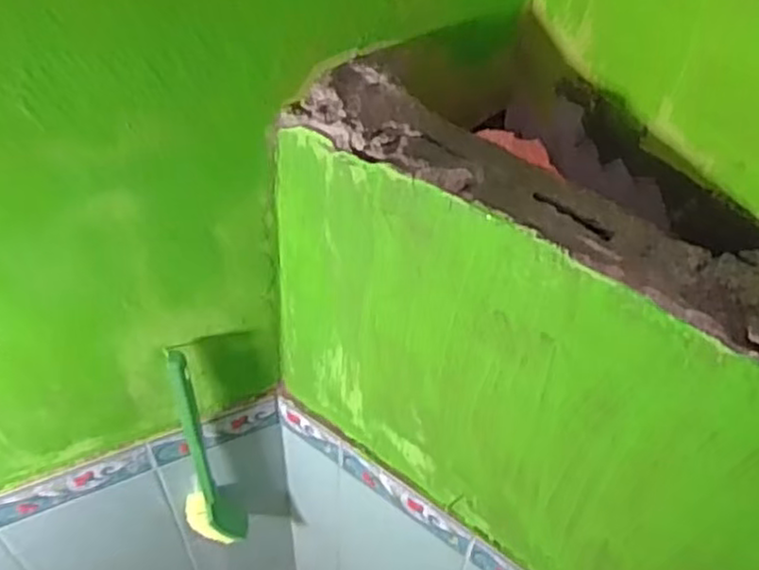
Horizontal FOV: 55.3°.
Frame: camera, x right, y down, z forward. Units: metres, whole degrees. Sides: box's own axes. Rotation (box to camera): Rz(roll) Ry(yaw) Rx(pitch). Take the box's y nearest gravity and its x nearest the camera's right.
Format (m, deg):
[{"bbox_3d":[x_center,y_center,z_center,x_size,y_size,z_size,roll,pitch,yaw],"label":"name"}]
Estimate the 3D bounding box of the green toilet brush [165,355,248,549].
[{"bbox_3d":[-0.229,0.222,0.933,0.080,0.427,0.055,-15,51,-17],"label":"green toilet brush"}]

